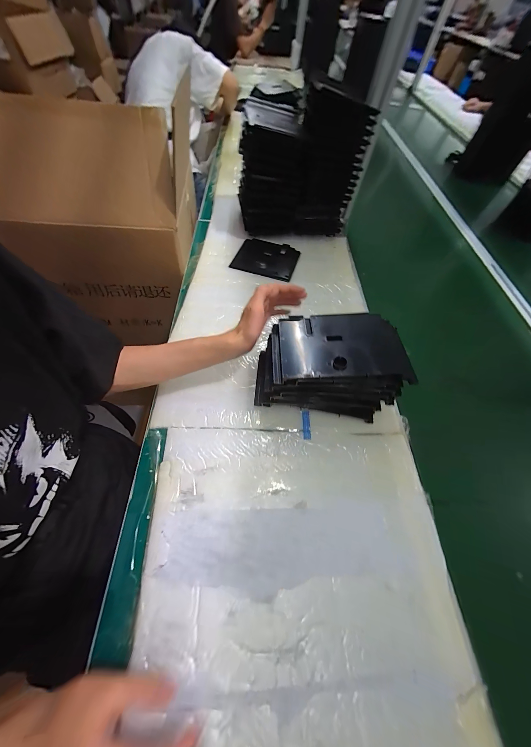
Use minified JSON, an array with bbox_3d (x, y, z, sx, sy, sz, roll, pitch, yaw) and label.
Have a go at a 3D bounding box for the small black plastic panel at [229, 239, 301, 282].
[{"bbox_3d":[0.002,-0.295,0.669,0.148,0.011,0.136,17,58,7],"label":"small black plastic panel"}]

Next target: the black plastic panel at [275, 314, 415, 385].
[{"bbox_3d":[0.104,-0.045,0.389,0.186,0.014,0.122,-5,54,6],"label":"black plastic panel"}]

